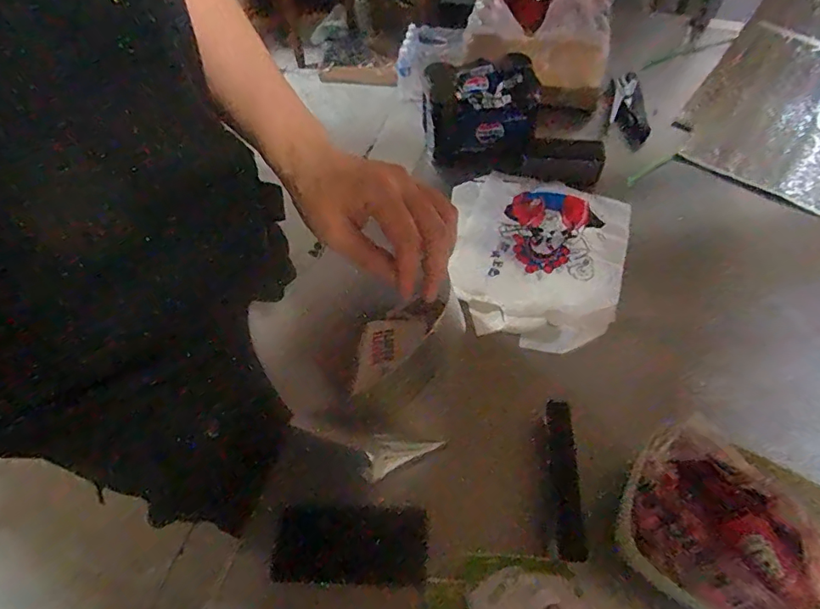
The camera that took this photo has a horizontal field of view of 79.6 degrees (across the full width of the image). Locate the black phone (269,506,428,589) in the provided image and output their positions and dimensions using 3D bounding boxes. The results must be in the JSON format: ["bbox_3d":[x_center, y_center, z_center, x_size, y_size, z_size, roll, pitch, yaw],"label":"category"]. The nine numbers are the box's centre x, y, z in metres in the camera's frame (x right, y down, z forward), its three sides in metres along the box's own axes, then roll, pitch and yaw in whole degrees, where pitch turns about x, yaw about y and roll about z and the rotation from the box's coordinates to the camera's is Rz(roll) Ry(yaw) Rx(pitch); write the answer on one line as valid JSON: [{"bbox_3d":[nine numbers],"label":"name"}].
[{"bbox_3d":[-0.060,0.250,0.509,0.152,0.010,0.073,5,56,-9],"label":"black phone"}]

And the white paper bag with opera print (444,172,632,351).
[{"bbox_3d":[0.186,-0.077,0.752,0.258,0.031,0.309,13,58,11],"label":"white paper bag with opera print"}]

